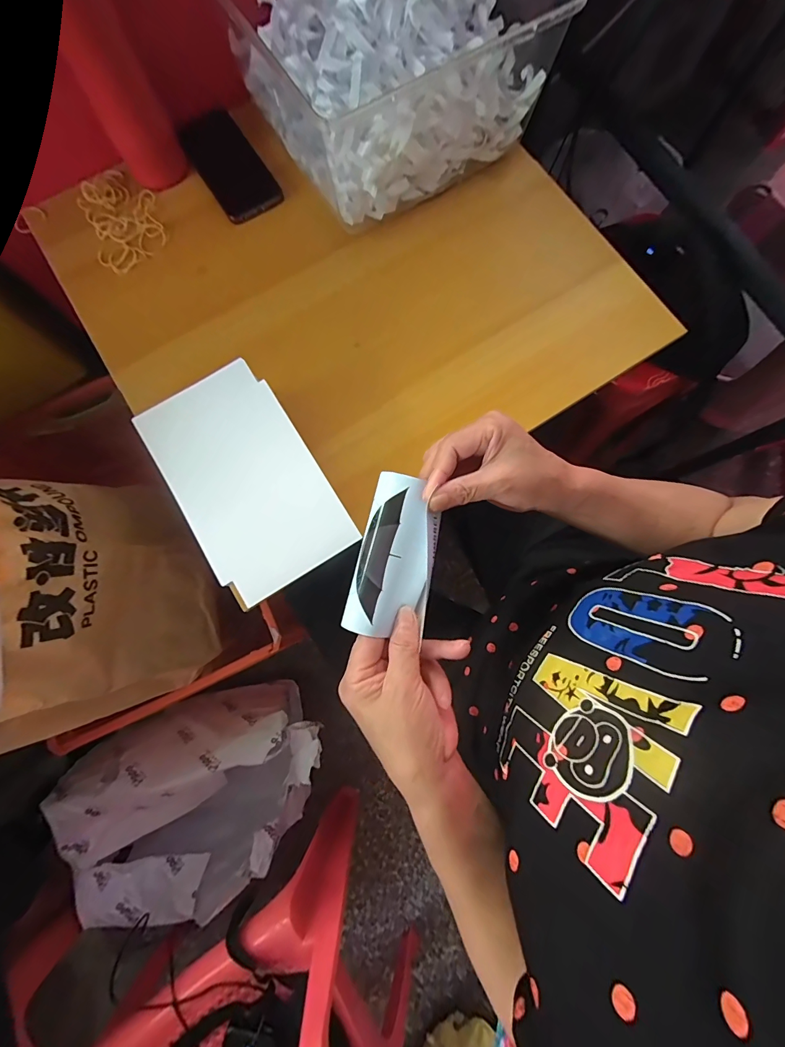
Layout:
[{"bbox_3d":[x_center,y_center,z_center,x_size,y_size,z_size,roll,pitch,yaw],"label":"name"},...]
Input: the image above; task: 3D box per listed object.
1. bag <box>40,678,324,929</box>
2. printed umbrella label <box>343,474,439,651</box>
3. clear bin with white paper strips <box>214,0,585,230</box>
[{"bbox_3d":[-0.349,0.545,0.807,0.485,0.299,0.369,-24,80,-4],"label":"bag"},{"bbox_3d":[0.004,0.023,0.286,0.056,0.015,0.114,12,87,3],"label":"printed umbrella label"},{"bbox_3d":[-0.001,-0.527,0.442,0.303,0.140,0.292,-33,81,-5],"label":"clear bin with white paper strips"}]

